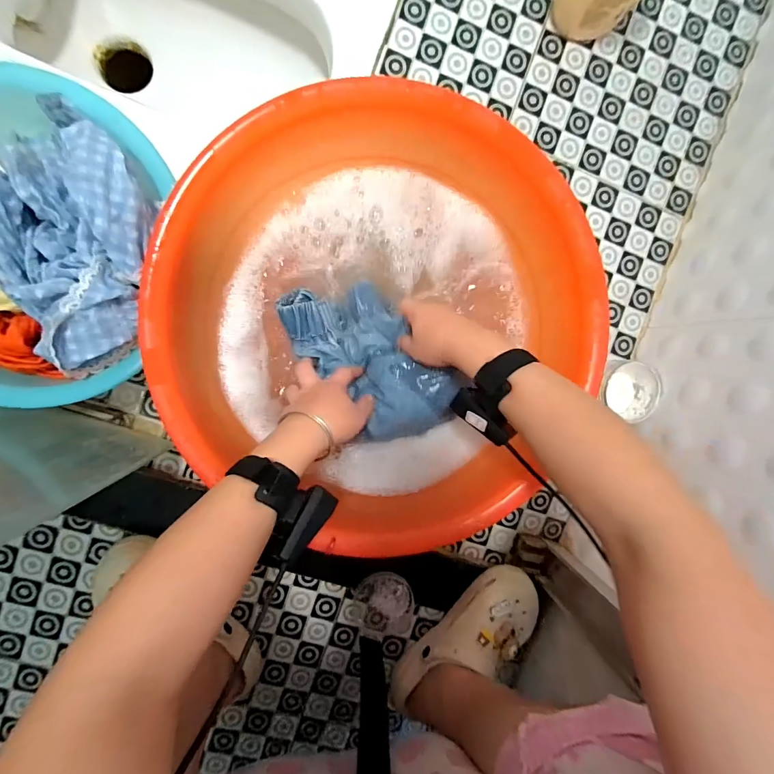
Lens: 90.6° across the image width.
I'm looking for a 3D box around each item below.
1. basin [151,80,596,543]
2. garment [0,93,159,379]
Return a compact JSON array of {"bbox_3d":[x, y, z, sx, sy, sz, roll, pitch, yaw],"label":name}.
[{"bbox_3d":[0.004,-0.073,0.432,0.432,0.124,0.429,-1,96,-5],"label":"basin"},{"bbox_3d":[-0.279,-0.144,0.343,0.143,0.079,0.238,-22,99,-6],"label":"garment"}]

